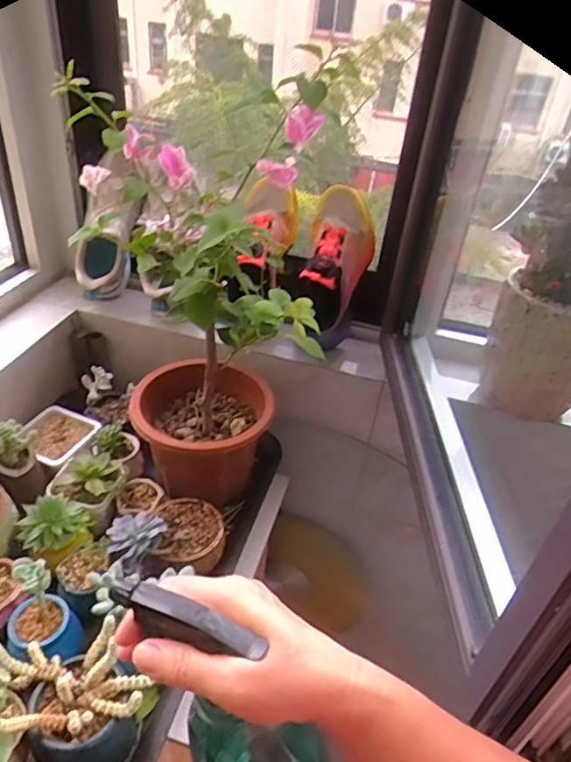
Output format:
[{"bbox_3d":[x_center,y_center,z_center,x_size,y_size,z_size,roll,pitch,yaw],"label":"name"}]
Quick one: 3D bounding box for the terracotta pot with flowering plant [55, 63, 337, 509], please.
[{"bbox_3d":[-0.088,-0.081,0.679,0.229,0.519,0.248,4,37,-3],"label":"terracotta pot with flowering plant"}]

